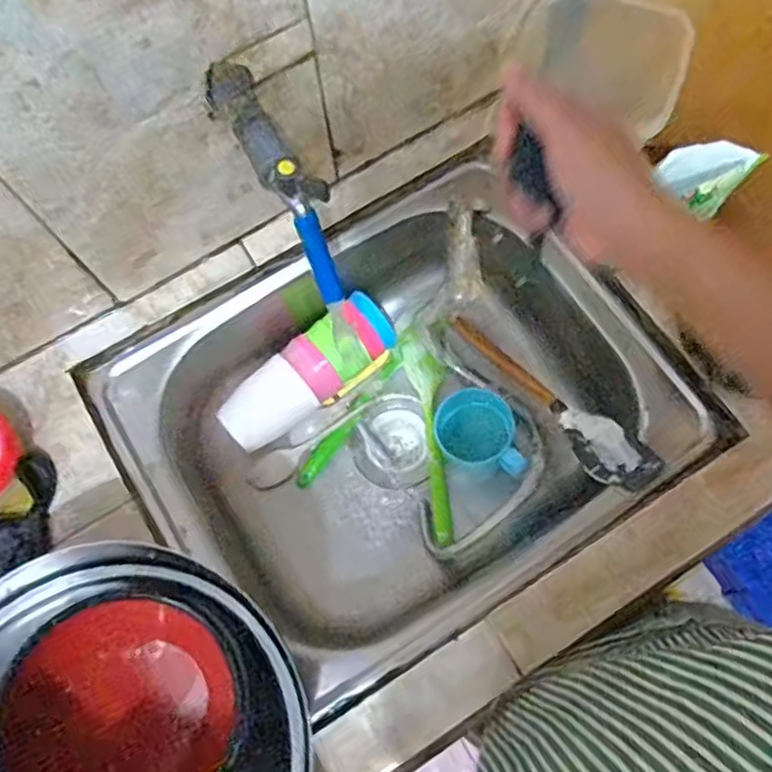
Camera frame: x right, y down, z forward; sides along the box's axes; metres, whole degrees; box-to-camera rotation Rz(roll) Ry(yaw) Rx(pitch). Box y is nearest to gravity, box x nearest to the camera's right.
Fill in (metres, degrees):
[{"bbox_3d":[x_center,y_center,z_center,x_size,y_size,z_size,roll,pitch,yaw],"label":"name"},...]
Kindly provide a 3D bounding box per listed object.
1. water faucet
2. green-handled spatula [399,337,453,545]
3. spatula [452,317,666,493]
[{"bbox_3d":[-0.076,-0.155,0.517,0.037,0.093,0.169,-29,73,-8],"label":"water faucet"},{"bbox_3d":[0.057,0.057,0.765,0.044,0.019,0.230,-10,72,-2],"label":"green-handled spatula"},{"bbox_3d":[0.165,0.012,0.700,0.050,0.040,0.268,-34,49,-9],"label":"spatula"}]

